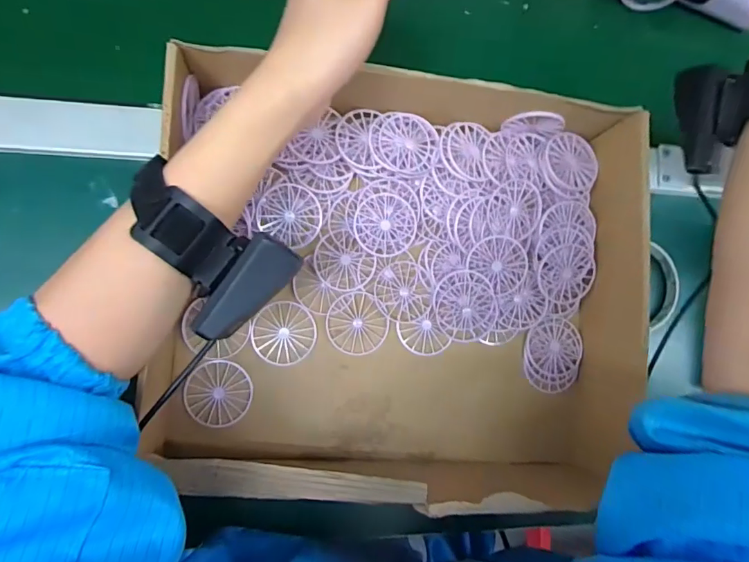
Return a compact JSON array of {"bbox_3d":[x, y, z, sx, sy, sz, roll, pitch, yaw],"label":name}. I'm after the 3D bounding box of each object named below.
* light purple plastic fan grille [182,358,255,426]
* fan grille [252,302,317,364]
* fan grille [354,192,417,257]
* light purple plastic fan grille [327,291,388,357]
[{"bbox_3d":[-0.119,0.086,0.355,0.049,0.004,0.049,6,83,-6],"label":"light purple plastic fan grille"},{"bbox_3d":[-0.071,0.042,0.366,0.049,0.005,0.047,1,87,-9],"label":"fan grille"},{"bbox_3d":[0.009,-0.046,0.377,0.049,0.010,0.050,5,86,-9],"label":"fan grille"},{"bbox_3d":[-0.014,0.034,0.376,0.050,0.006,0.048,1,87,-9],"label":"light purple plastic fan grille"}]

